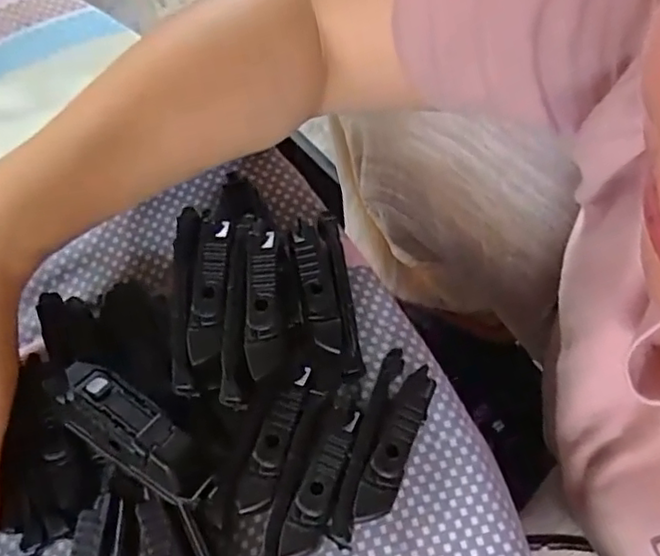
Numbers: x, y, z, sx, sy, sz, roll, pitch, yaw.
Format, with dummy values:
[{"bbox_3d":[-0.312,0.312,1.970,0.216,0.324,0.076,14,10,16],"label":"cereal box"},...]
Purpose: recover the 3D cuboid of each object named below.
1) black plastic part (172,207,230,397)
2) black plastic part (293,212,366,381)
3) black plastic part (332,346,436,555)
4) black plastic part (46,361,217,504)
[{"bbox_3d":[-0.053,0.008,0.257,0.022,0.010,0.075,-2,69,2],"label":"black plastic part"},{"bbox_3d":[-0.001,0.007,0.284,0.021,0.024,0.081,-11,69,-1],"label":"black plastic part"},{"bbox_3d":[0.022,0.070,0.257,0.023,0.022,0.077,19,71,10],"label":"black plastic part"},{"bbox_3d":[-0.075,0.060,0.241,0.072,0.014,0.024,39,74,-1],"label":"black plastic part"}]

